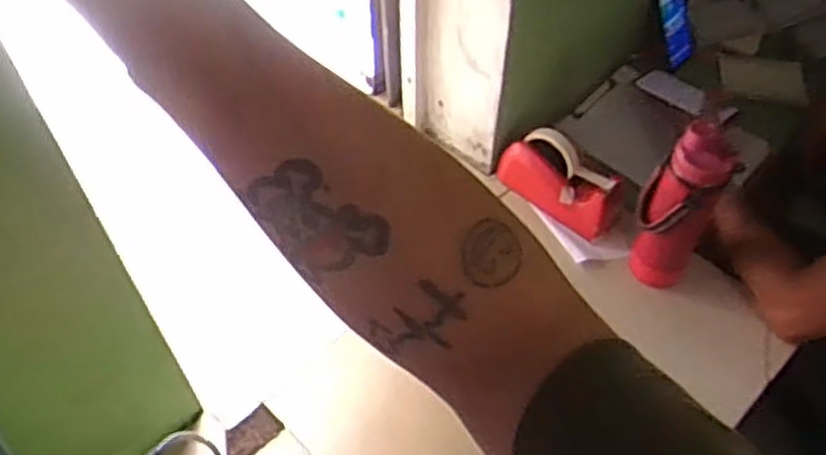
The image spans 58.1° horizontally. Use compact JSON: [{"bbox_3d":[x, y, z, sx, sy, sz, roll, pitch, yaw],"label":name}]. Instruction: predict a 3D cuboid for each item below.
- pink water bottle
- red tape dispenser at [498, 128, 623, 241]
[{"bbox_3d":[0.345,-0.012,0.991,0.094,0.287,0.064,24,57,17],"label":"pink water bottle"},{"bbox_3d":[0.221,-0.073,1.128,0.202,0.097,0.063,34,60,22],"label":"red tape dispenser"}]

